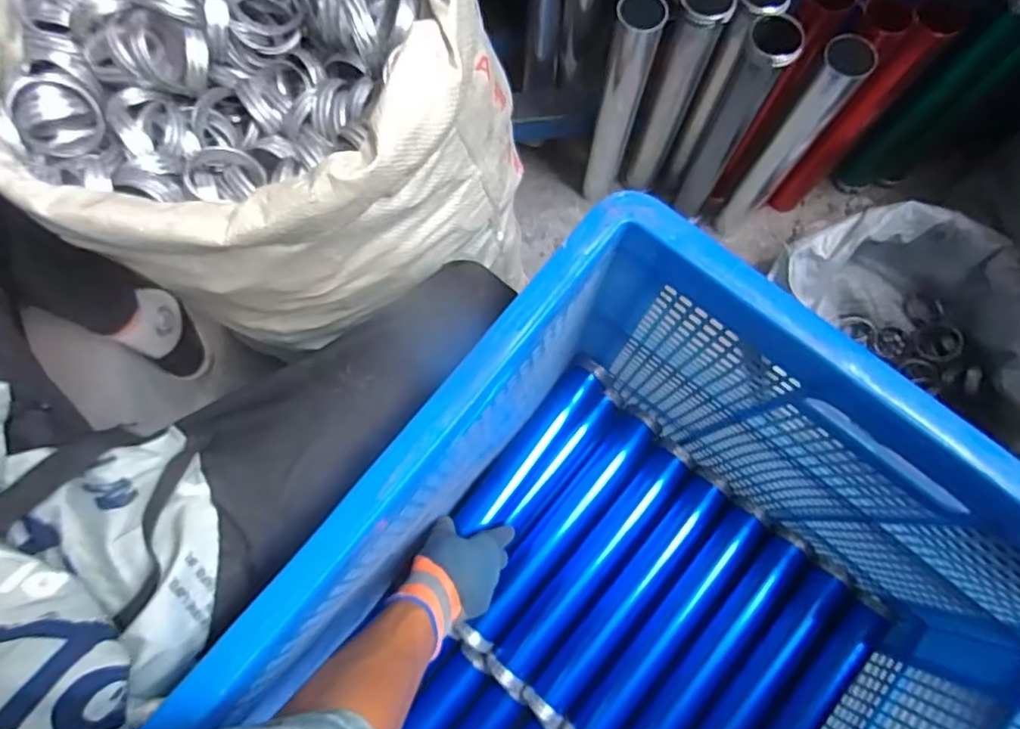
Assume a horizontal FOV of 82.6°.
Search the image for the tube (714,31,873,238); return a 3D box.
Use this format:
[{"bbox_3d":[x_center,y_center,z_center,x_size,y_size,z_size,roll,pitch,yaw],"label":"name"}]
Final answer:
[{"bbox_3d":[0.352,-0.275,0.773,0.052,0.382,0.060,38,79,9],"label":"tube"}]

